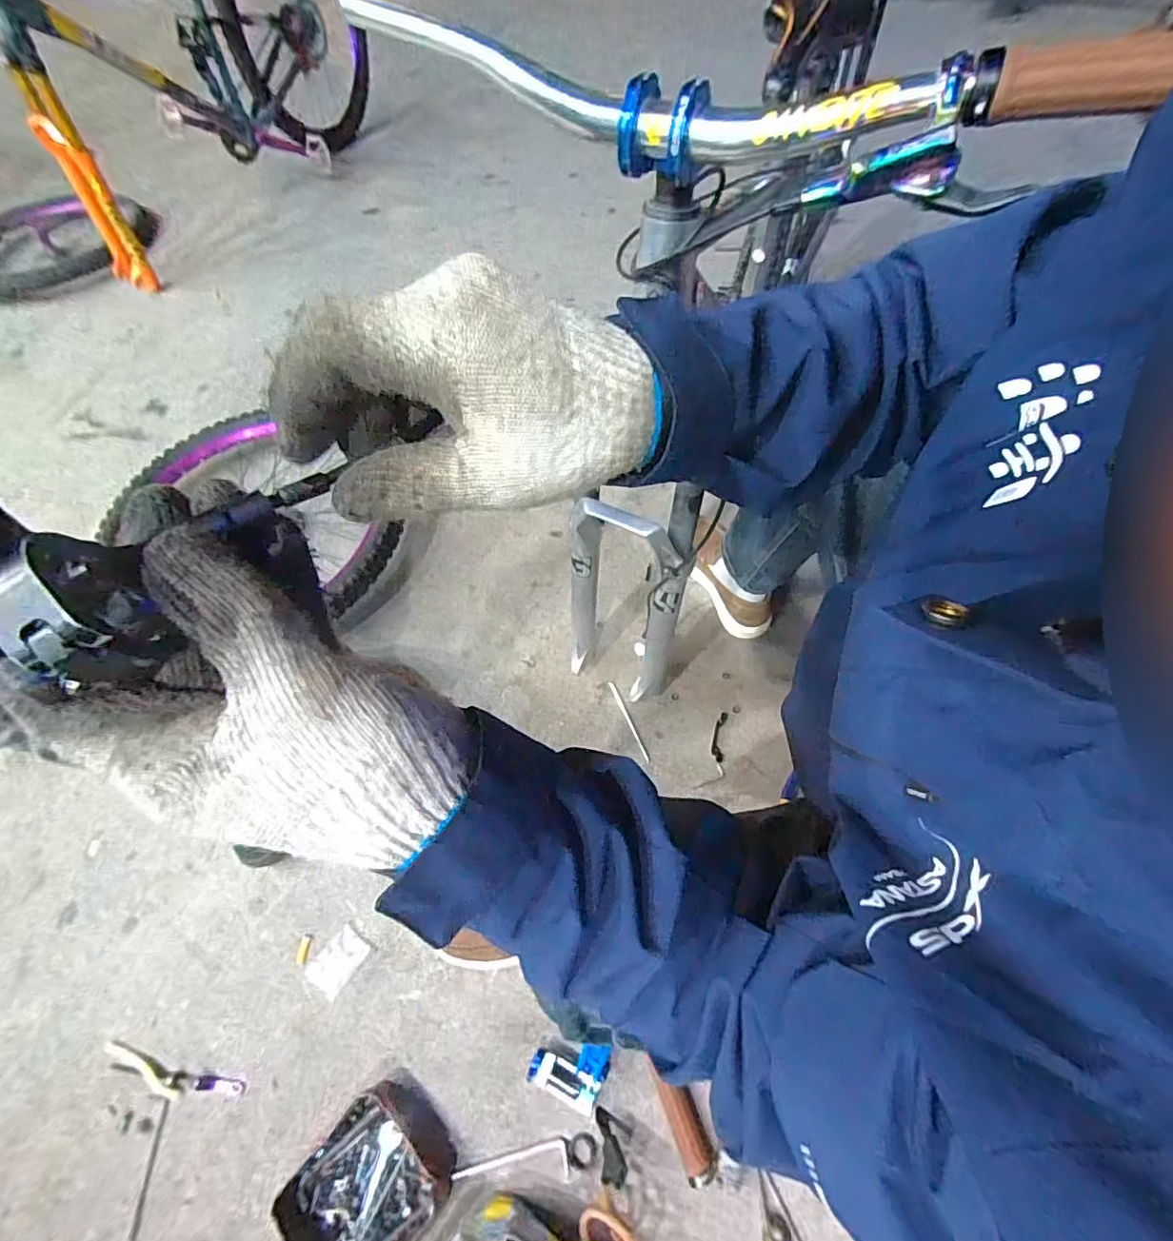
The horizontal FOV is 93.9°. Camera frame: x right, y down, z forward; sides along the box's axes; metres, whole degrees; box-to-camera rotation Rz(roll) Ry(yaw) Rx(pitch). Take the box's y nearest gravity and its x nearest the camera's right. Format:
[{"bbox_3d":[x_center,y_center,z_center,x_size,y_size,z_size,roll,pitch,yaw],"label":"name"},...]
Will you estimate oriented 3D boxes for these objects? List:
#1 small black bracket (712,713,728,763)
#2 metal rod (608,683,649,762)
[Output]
[{"bbox_3d":[0.228,0.199,0.944,0.021,0.004,0.087,10,64,9],"label":"small black bracket"},{"bbox_3d":[0.075,0.175,0.966,0.009,0.008,0.157,-22,64,-8],"label":"metal rod"}]

